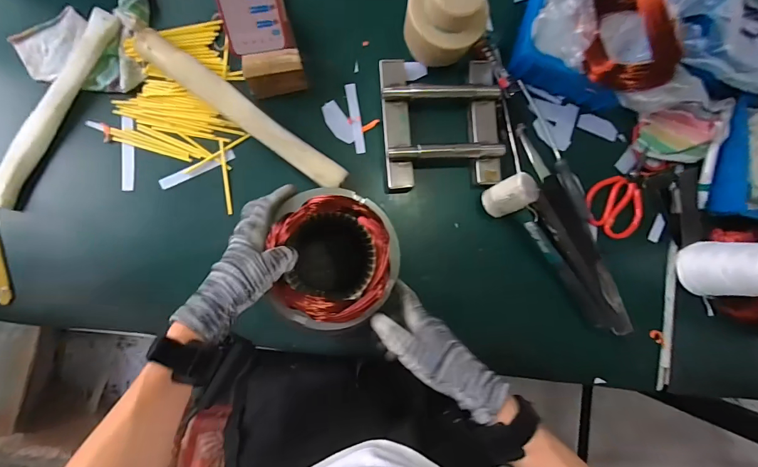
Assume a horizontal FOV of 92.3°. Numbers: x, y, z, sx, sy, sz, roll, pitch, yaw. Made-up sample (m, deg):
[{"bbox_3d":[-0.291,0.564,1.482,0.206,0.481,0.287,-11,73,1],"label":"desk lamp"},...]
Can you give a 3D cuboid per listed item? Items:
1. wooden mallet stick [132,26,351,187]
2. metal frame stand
[{"bbox_3d":[-0.197,-0.174,0.530,0.345,0.044,0.039,36,83,-3],"label":"wooden mallet stick"},{"bbox_3d":[0.097,-0.171,0.564,0.179,0.046,0.194,-2,87,-7],"label":"metal frame stand"}]

